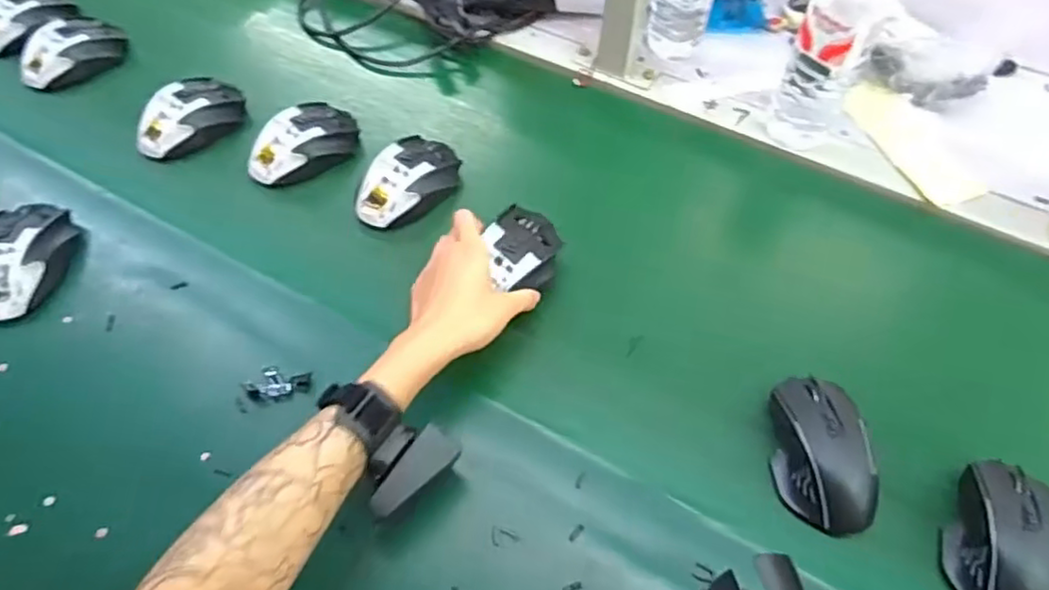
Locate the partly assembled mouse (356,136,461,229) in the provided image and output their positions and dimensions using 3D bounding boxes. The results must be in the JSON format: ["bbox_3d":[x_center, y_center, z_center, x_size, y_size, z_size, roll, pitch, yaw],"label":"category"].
[{"bbox_3d":[-0.114,-0.112,0.647,0.062,0.032,0.108,39,63,22],"label":"partly assembled mouse"}]

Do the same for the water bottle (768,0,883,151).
[{"bbox_3d":[0.291,-0.237,0.623,0.068,0.221,0.063,27,59,16],"label":"water bottle"}]

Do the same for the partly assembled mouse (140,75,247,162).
[{"bbox_3d":[-0.351,-0.188,0.698,0.062,0.039,0.118,36,62,21],"label":"partly assembled mouse"}]

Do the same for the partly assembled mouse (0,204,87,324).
[{"bbox_3d":[-0.439,-0.034,0.582,0.071,0.035,0.112,-2,56,-3],"label":"partly assembled mouse"}]

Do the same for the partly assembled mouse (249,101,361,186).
[{"bbox_3d":[-0.224,-0.156,0.680,0.064,0.036,0.120,37,62,22],"label":"partly assembled mouse"}]

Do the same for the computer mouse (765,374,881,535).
[{"bbox_3d":[0.223,0.116,0.500,0.064,0.034,0.114,-1,56,-2],"label":"computer mouse"}]

